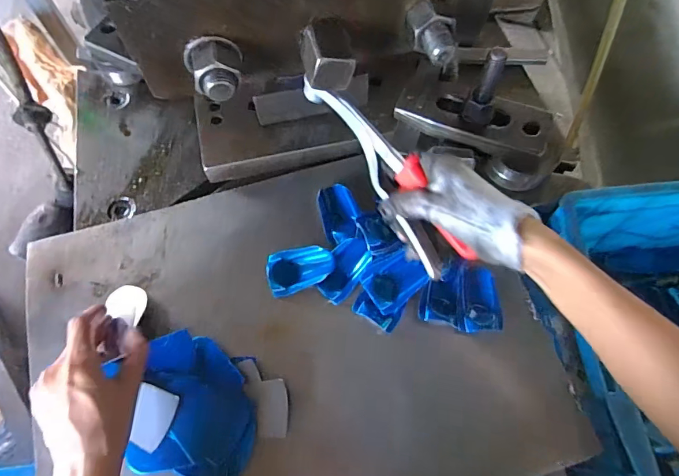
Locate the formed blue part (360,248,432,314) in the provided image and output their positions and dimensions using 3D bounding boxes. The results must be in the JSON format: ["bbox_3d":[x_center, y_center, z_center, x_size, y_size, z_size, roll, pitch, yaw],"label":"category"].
[{"bbox_3d":[0.051,0.037,0.407,0.059,0.015,0.043,-43,82,-1],"label":"formed blue part"}]

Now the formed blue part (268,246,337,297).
[{"bbox_3d":[-0.039,0.029,0.431,0.065,0.010,0.043,-16,65,-6],"label":"formed blue part"}]

